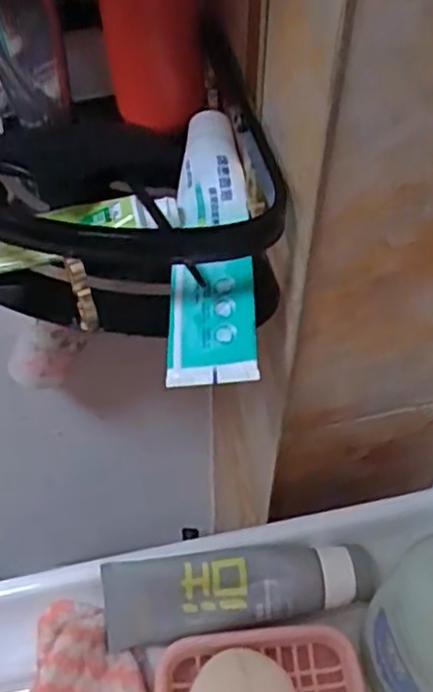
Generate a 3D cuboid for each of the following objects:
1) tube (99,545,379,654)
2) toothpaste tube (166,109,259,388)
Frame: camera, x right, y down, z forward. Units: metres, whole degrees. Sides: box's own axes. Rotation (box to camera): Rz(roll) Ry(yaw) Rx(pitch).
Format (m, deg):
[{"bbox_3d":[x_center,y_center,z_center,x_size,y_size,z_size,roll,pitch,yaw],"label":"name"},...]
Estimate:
[{"bbox_3d":[0.016,0.151,0.429,0.172,0.032,0.048,-6,55,-4],"label":"tube"},{"bbox_3d":[-0.003,-0.058,0.370,0.045,0.035,0.169,-1,54,0],"label":"toothpaste tube"}]

